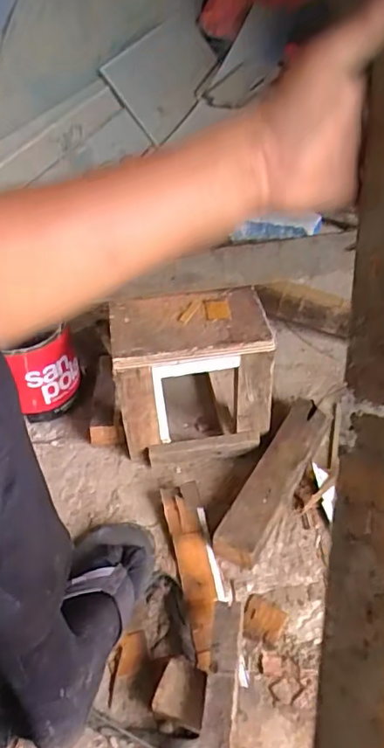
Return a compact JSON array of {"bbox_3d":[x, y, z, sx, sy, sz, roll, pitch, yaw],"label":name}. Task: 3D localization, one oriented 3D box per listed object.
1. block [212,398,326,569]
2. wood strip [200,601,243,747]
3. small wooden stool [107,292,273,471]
[{"bbox_3d":[0.127,0.147,0.834,0.067,0.042,0.303,21,46,24],"label":"block"},{"bbox_3d":[0.033,0.355,0.620,0.036,0.025,0.204,-4,44,16],"label":"wood strip"},{"bbox_3d":[0.001,0.010,0.866,0.220,0.217,0.151,-7,43,-4],"label":"small wooden stool"}]

